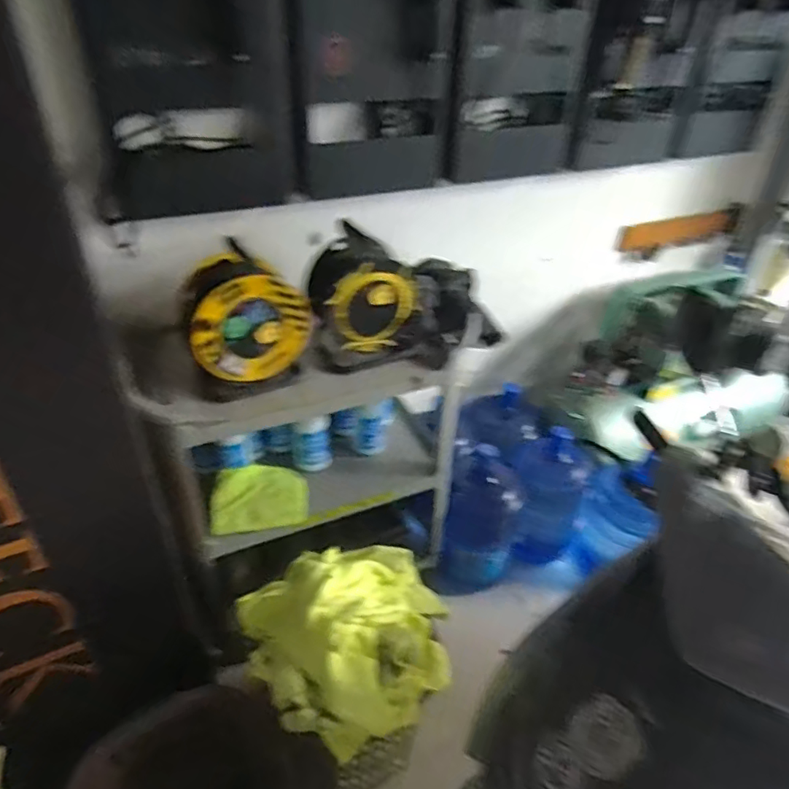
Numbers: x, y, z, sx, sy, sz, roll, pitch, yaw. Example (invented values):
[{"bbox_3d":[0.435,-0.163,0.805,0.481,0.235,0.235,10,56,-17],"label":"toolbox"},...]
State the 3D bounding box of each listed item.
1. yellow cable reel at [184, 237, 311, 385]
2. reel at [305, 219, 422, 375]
[{"bbox_3d":[-0.329,-0.175,1.273,0.256,0.269,0.156,-19,41,-25],"label":"yellow cable reel"},{"bbox_3d":[-0.079,-0.222,1.393,0.250,0.281,0.168,-13,38,-18],"label":"reel"}]

